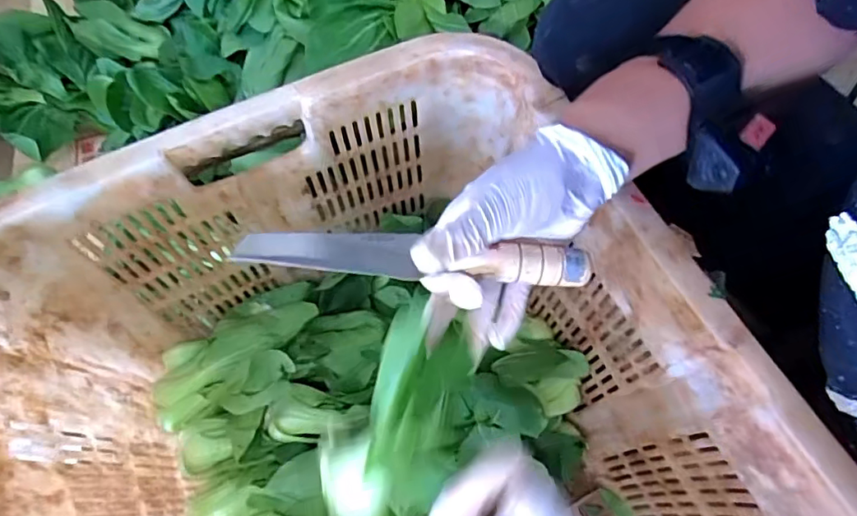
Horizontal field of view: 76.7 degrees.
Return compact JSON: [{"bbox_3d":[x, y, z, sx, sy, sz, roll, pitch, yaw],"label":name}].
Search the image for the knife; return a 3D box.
[{"bbox_3d":[-0.006,-0.002,0.310,0.198,0.014,0.025,3,66,-4],"label":"knife"}]

